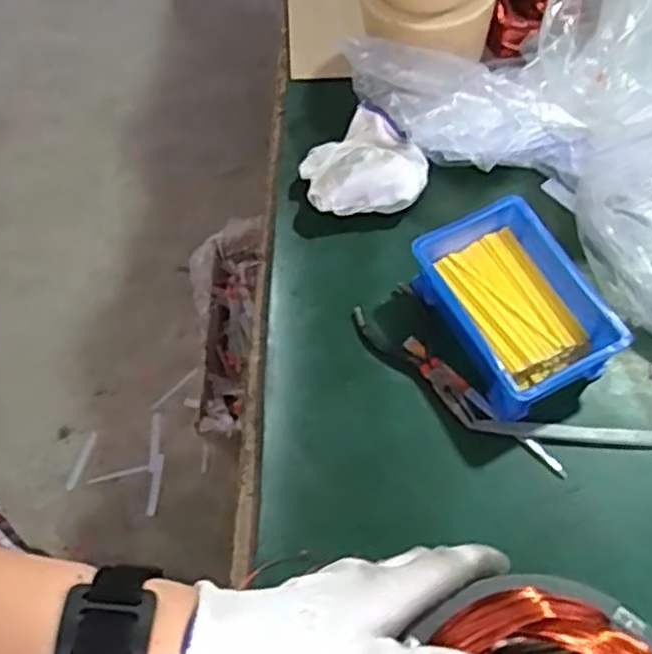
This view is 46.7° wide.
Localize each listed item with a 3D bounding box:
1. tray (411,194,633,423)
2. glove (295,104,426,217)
[{"bbox_3d":[0.140,-0.017,0.559,0.100,0.048,0.142,-25,64,-9],"label":"tray"},{"bbox_3d":[0.031,-0.141,0.638,0.101,0.044,0.091,-8,63,-1],"label":"glove"}]

